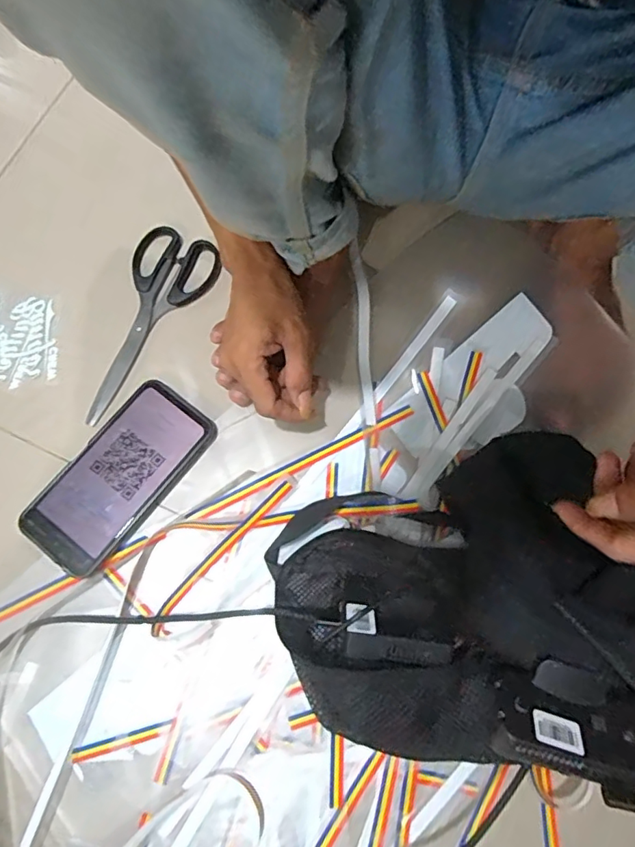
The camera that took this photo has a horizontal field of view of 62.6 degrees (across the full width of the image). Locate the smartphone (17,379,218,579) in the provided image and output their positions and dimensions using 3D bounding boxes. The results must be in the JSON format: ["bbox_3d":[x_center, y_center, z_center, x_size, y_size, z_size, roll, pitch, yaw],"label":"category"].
[{"bbox_3d":[-0.167,0.044,0.445,0.078,0.015,0.164,37,80,9],"label":"smartphone"}]

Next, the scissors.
[{"bbox_3d":[-0.161,-0.091,0.481,0.077,0.006,0.195,22,78,6],"label":"scissors"}]

